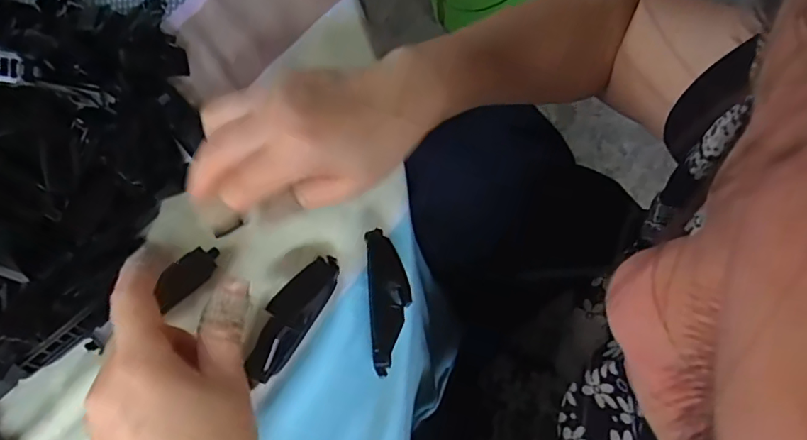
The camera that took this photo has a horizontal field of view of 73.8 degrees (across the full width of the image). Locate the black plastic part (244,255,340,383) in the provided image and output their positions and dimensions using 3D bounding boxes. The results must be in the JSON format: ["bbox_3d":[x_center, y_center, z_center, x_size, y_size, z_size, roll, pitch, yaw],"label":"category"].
[{"bbox_3d":[-0.061,0.052,0.299,0.023,0.014,0.075,29,71,7],"label":"black plastic part"}]

